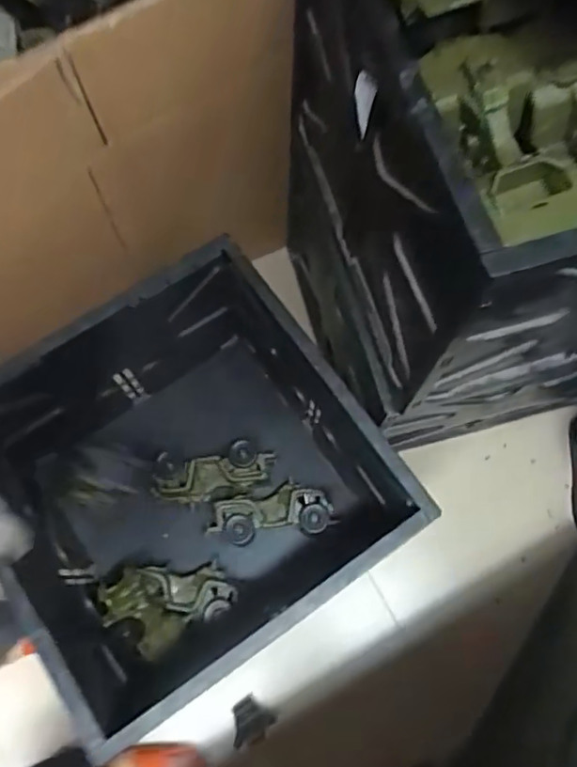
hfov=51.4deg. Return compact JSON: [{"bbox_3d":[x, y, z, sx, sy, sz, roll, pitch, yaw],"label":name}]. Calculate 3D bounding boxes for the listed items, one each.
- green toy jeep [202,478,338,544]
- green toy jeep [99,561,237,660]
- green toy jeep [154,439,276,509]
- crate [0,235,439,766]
[{"bbox_3d":[-0.030,0.205,0.923,0.188,0.067,0.080,-8,73,-3],"label":"green toy jeep"},{"bbox_3d":[-0.170,0.311,0.818,0.079,0.191,0.111,-17,68,37],"label":"green toy jeep"},{"bbox_3d":[-0.117,0.143,0.942,0.180,0.092,0.072,-9,73,-3],"label":"green toy jeep"},{"bbox_3d":[-0.125,0.134,0.833,0.460,0.336,0.430,-35,76,-10],"label":"crate"}]

